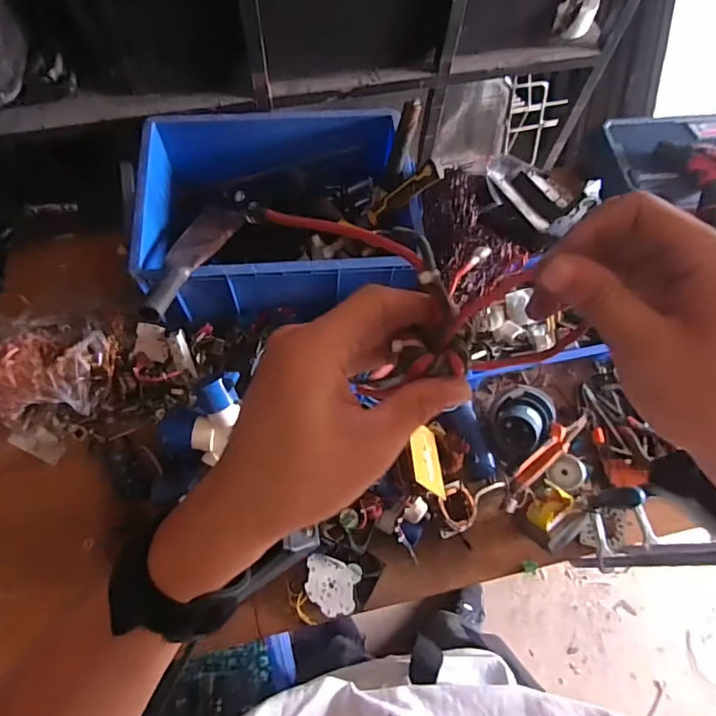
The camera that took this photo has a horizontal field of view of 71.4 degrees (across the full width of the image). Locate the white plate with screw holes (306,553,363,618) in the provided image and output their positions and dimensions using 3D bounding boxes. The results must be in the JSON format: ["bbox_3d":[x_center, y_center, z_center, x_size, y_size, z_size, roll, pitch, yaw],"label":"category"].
[{"bbox_3d":[-0.035,0.345,0.750,0.096,0.009,0.087,27,35,-21],"label":"white plate with screw holes"}]

